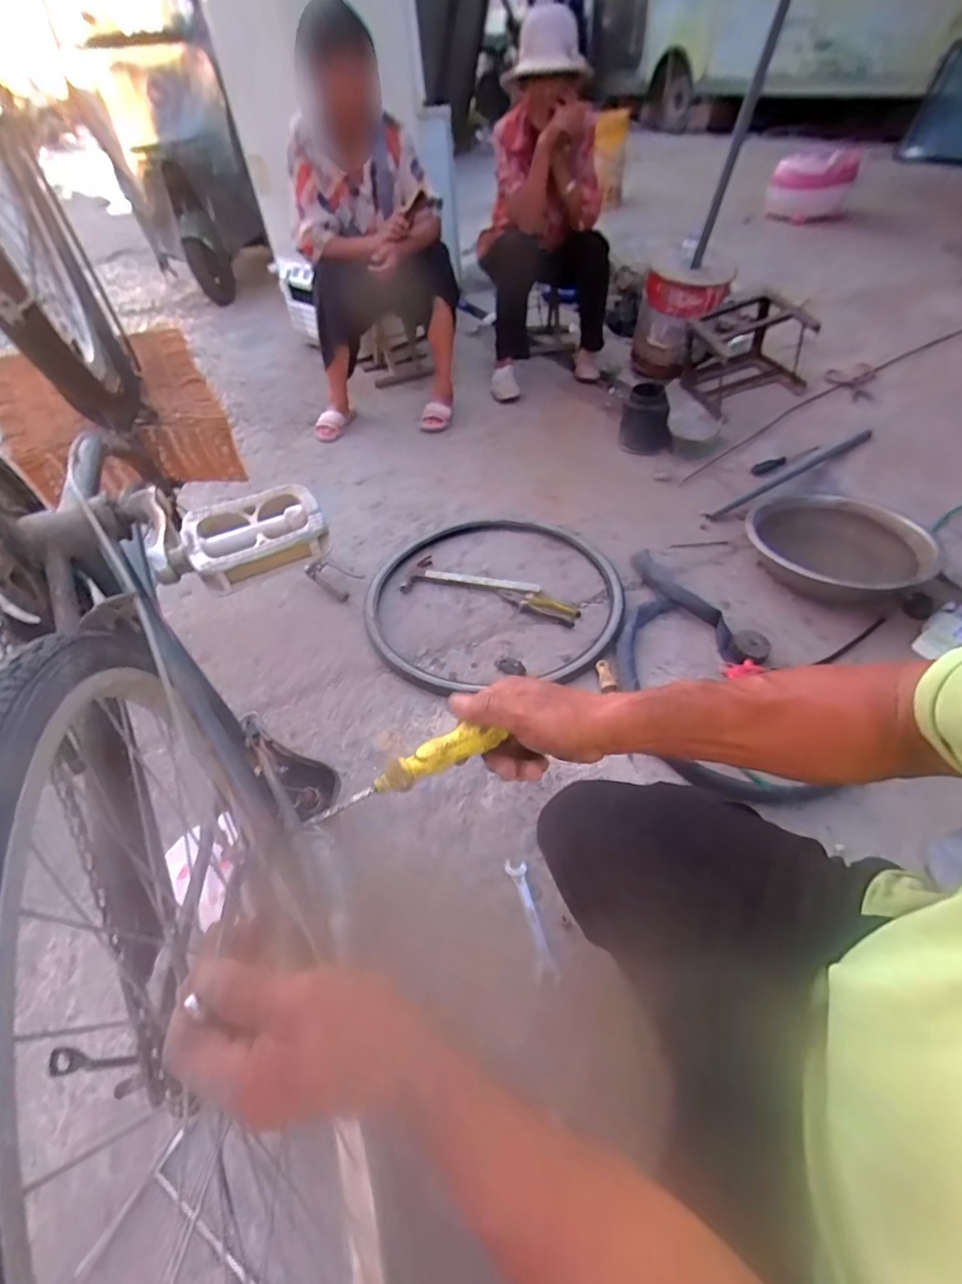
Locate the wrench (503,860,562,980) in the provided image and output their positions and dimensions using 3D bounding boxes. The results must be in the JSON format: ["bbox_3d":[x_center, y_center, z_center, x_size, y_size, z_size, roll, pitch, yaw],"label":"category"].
[{"bbox_3d":[0.071,0.388,0.755,0.032,0.013,0.187,-14,30,-8],"label":"wrench"}]

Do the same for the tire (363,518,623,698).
[{"bbox_3d":[0.033,-0.113,1.226,0.564,0.041,0.592,-2,47,3],"label":"tire"}]

